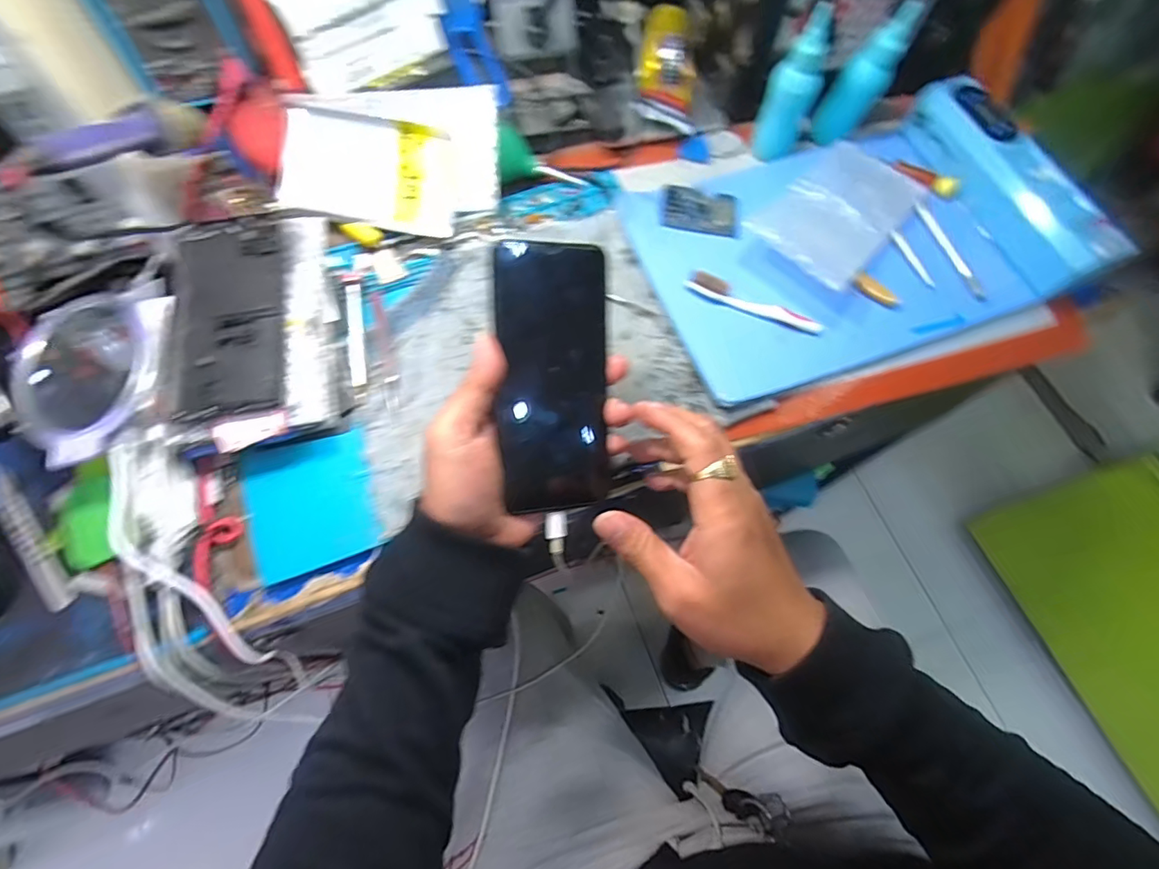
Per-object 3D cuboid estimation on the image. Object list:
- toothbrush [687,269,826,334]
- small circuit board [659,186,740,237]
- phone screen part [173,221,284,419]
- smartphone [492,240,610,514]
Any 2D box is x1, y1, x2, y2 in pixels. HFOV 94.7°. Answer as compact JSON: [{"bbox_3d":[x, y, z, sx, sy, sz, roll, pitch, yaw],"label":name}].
[{"bbox_3d":[0.136,-0.103,0.411,0.108,0.012,0.016,19,67,5],"label":"toothbrush"},{"bbox_3d":[0.102,-0.190,0.451,0.064,0.007,0.047,7,67,1],"label":"small circuit board"},{"bbox_3d":[-0.239,-0.085,0.367,0.066,0.005,0.155,-13,68,-9],"label":"phone screen part"},{"bbox_3d":[-0.015,-0.032,0.323,0.066,0.005,0.157,-4,99,-16],"label":"smartphone"}]

